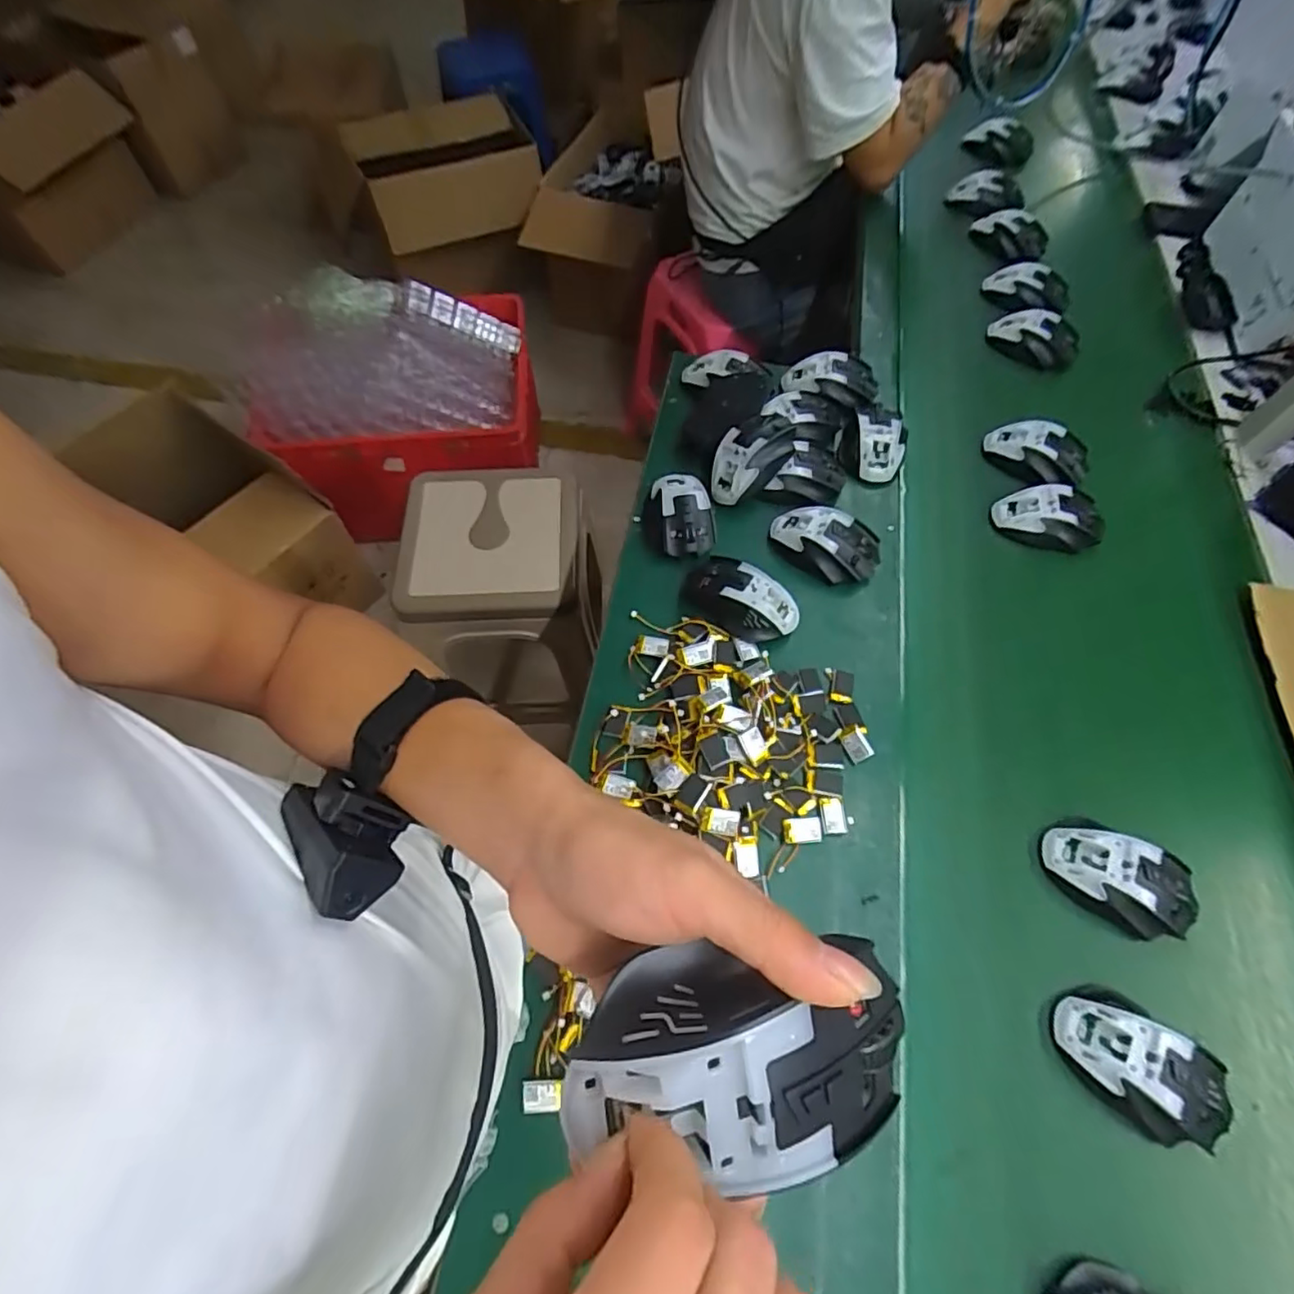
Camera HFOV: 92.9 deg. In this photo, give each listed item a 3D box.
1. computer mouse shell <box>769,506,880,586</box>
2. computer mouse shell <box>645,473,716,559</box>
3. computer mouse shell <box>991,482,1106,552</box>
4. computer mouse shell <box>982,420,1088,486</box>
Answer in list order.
[{"bbox_3d":[0.194,-0.115,0.661,0.117,0.032,0.067,31,68,9],"label":"computer mouse shell"},{"bbox_3d":[0.037,-0.152,0.683,0.073,0.030,0.103,-3,63,-2],"label":"computer mouse shell"},{"bbox_3d":[0.449,-0.145,0.685,0.114,0.034,0.071,10,66,0],"label":"computer mouse shell"},{"bbox_3d":[0.462,-0.226,0.729,0.117,0.038,0.079,27,67,8],"label":"computer mouse shell"}]

